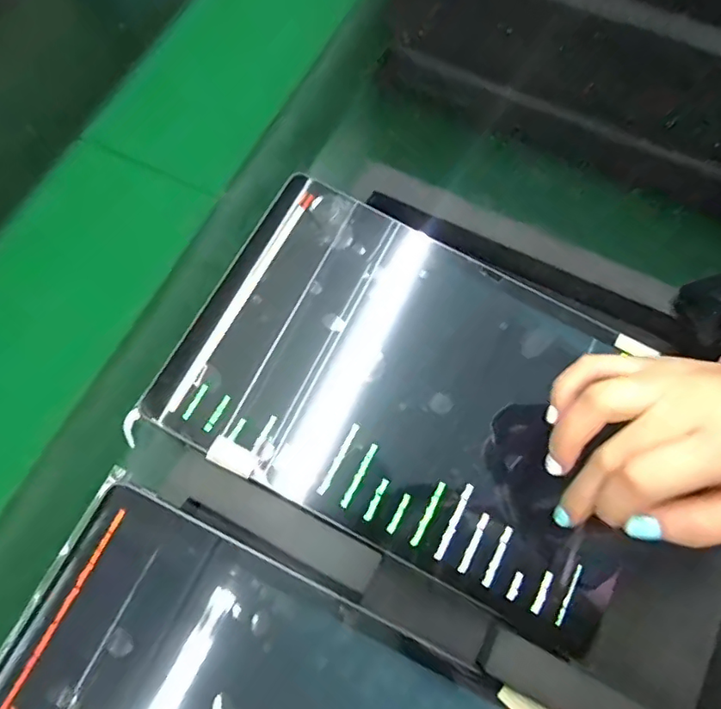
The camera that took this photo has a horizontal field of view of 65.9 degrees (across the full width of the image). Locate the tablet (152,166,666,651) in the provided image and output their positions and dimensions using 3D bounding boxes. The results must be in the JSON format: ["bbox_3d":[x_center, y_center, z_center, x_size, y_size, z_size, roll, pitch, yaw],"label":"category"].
[{"bbox_3d":[0.032,0.017,0.301,0.247,0.006,0.166,29,74,6],"label":"tablet"}]

